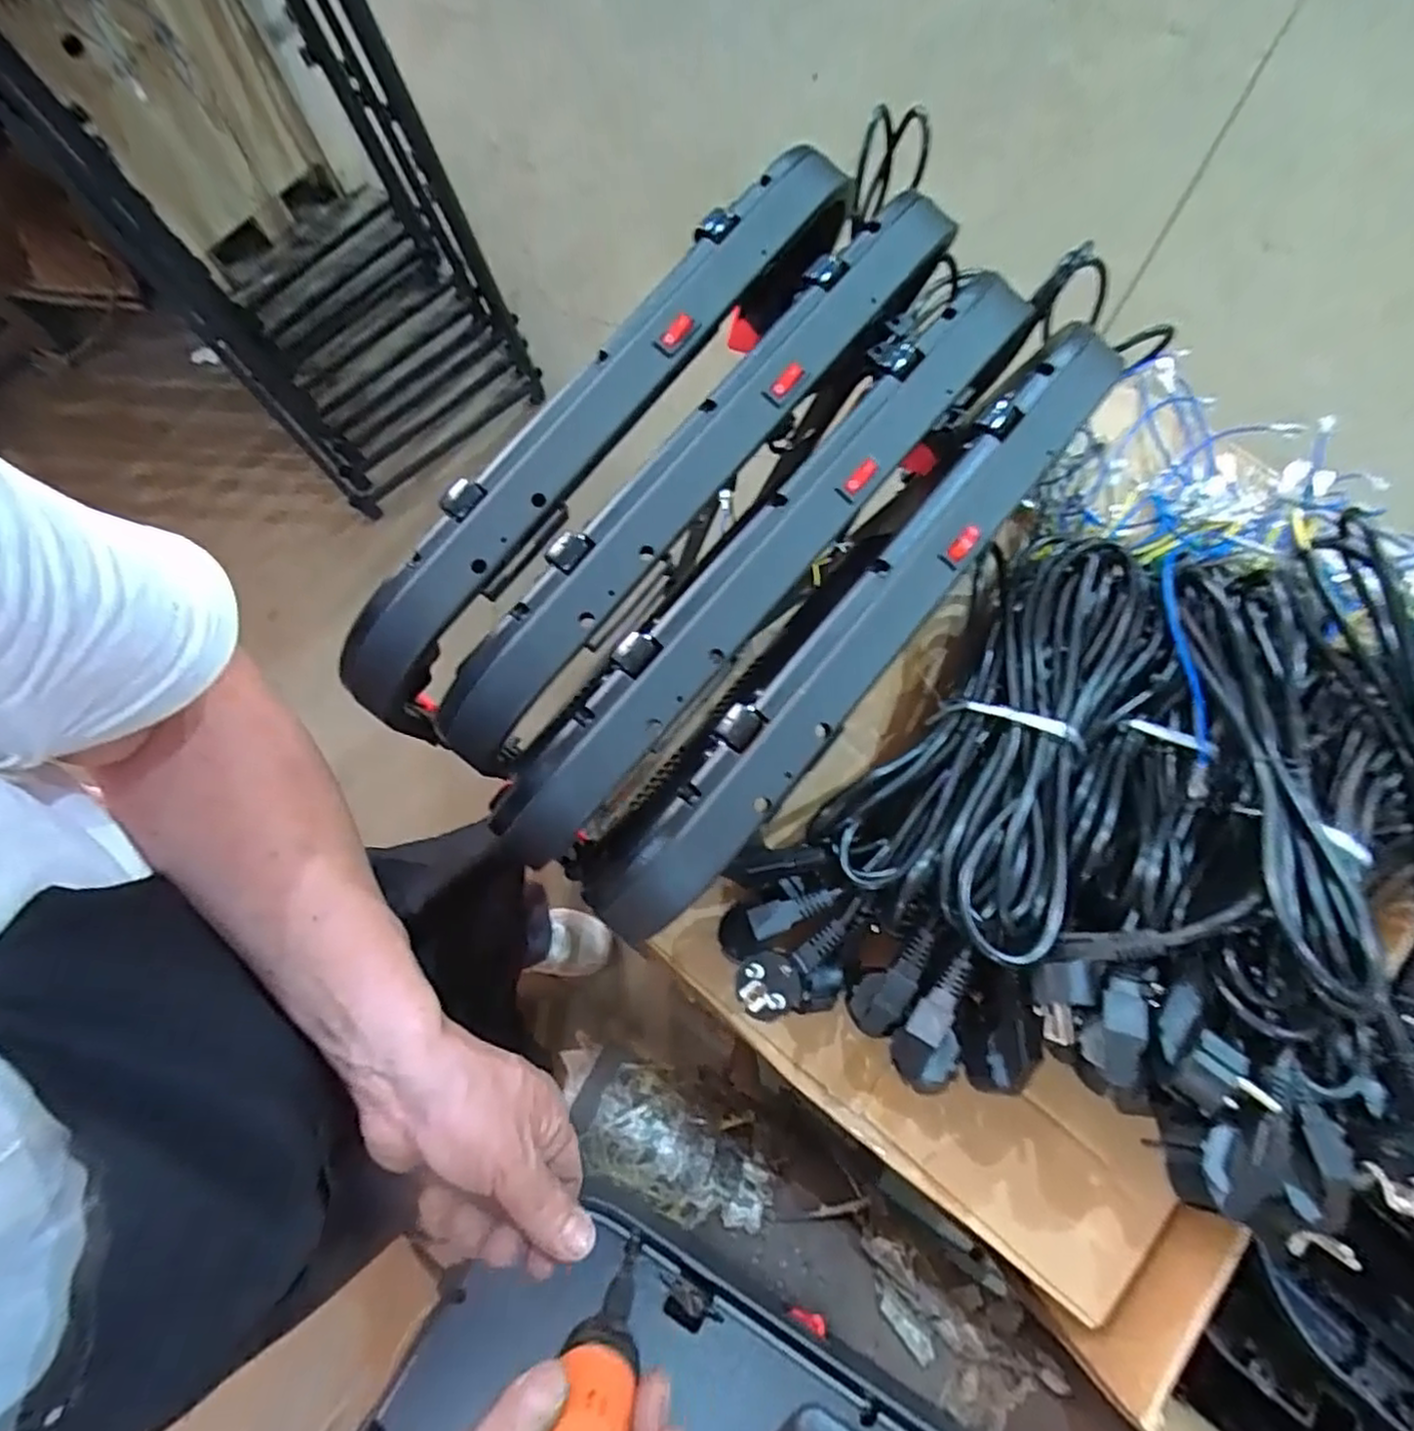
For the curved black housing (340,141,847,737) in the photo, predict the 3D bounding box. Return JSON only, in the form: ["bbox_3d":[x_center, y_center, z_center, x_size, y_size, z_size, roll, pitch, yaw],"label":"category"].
[{"bbox_3d":[-0.062,-0.174,0.442,0.062,0.091,0.443,37,80,10],"label":"curved black housing"}]

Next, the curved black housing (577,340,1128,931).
[{"bbox_3d":[0.084,-0.052,0.396,0.061,0.057,0.431,40,80,10],"label":"curved black housing"}]

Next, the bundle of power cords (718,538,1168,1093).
[{"bbox_3d":[0.157,0.049,0.423,0.190,0.063,0.335,33,79,9],"label":"bundle of power cords"}]

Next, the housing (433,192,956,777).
[{"bbox_3d":[-0.004,-0.142,0.421,0.059,0.066,0.431,39,80,10],"label":"housing"}]

